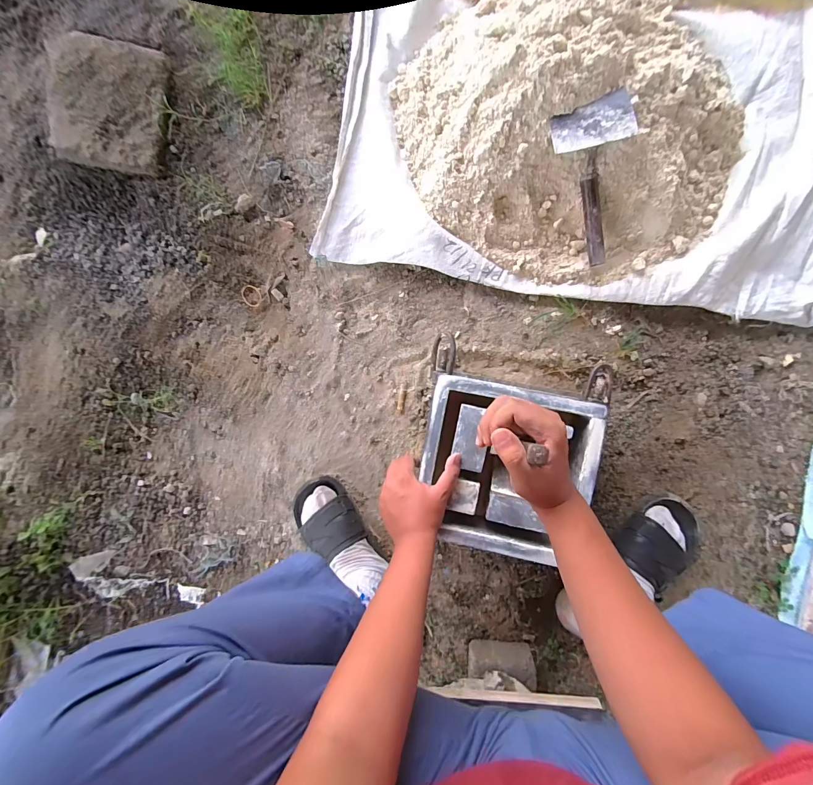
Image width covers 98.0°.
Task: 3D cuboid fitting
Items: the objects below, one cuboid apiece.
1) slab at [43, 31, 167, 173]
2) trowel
[{"bbox_3d":[-0.534,-0.507,0.617,0.221,0.033,0.204,18,97,5],"label":"slab"},{"bbox_3d":[0.278,-0.310,0.533,0.110,0.043,0.226,-8,114,7],"label":"trowel"}]

